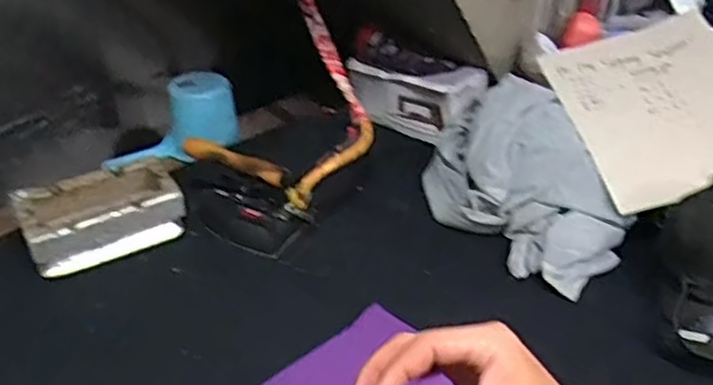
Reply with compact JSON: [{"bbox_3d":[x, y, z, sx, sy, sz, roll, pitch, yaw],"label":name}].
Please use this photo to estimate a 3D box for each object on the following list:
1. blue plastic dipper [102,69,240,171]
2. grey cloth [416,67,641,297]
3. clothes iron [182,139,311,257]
[{"bbox_3d":[-0.347,-0.137,1.301,0.242,0.131,0.123,-5,36,-8],"label":"blue plastic dipper"},{"bbox_3d":[0.251,-0.033,1.063,0.205,0.159,0.350,-24,43,-30],"label":"grey cloth"},{"bbox_3d":[-0.178,0.007,1.061,0.207,0.135,0.094,19,40,23],"label":"clothes iron"}]

